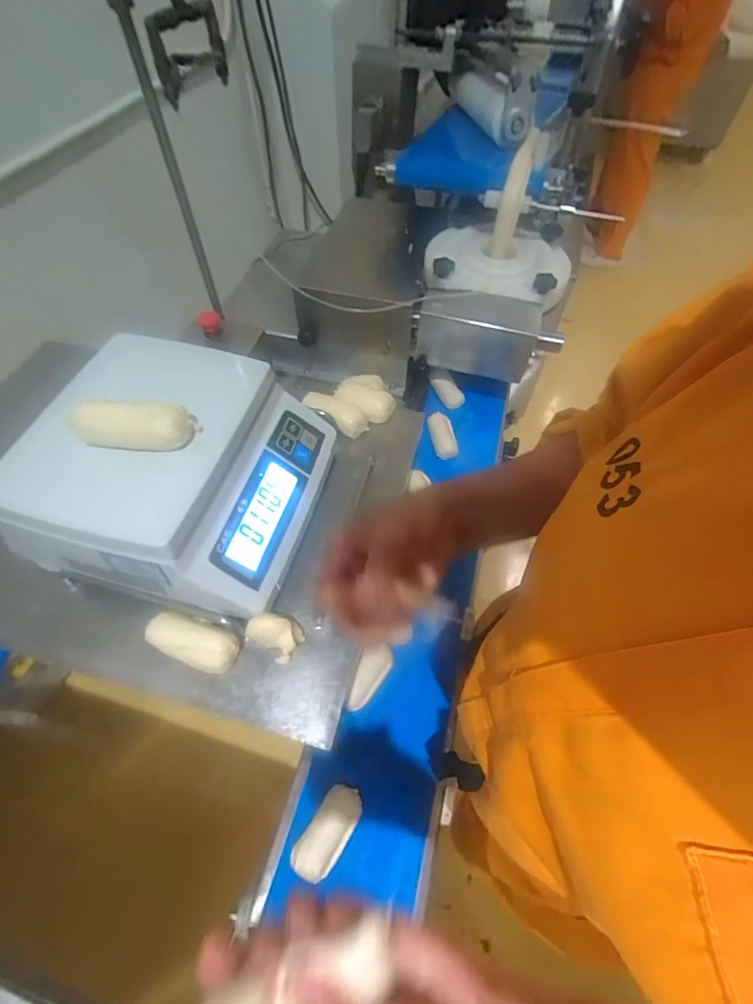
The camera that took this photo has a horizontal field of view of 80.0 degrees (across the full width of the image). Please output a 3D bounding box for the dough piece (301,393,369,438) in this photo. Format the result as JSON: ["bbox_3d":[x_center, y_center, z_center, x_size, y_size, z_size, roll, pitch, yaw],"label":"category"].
[{"bbox_3d":[-0.055,-0.120,0.593,0.090,0.031,0.038,35,64,20],"label":"dough piece"}]

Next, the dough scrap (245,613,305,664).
[{"bbox_3d":[-0.099,0.128,0.440,0.047,0.034,0.037,27,61,16],"label":"dough scrap"}]

